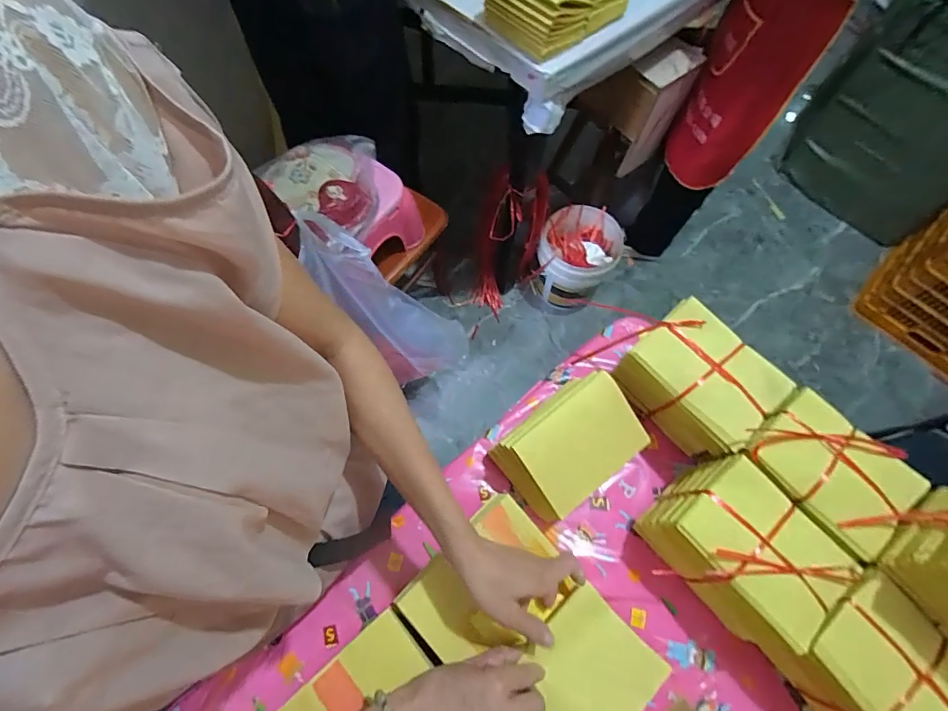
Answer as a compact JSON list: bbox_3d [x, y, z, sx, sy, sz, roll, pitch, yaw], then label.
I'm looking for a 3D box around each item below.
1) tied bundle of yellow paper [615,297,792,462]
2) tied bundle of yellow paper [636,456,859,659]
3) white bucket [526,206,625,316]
[{"bbox_3d":[0.291,0.038,0.596,0.117,0.122,0.165,-41,74,-16],"label":"tied bundle of yellow paper"},{"bbox_3d":[0.313,0.231,0.534,0.121,0.133,0.172,-36,73,-15],"label":"tied bundle of yellow paper"},{"bbox_3d":[0.337,-0.313,1.506,0.242,0.276,0.249,1,68,-2],"label":"white bucket"}]

